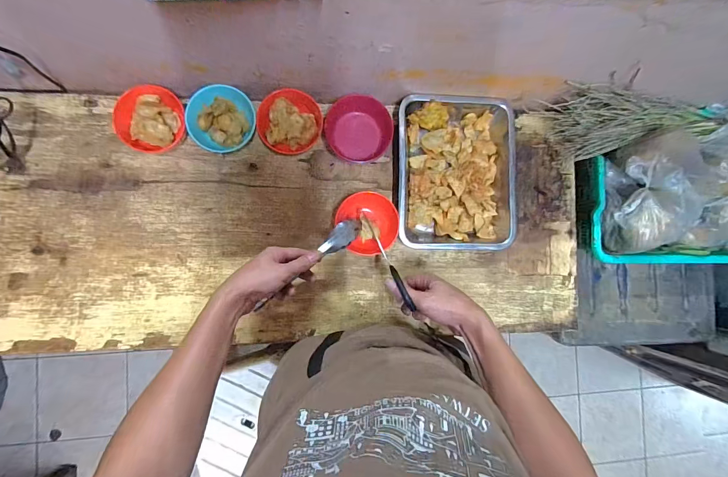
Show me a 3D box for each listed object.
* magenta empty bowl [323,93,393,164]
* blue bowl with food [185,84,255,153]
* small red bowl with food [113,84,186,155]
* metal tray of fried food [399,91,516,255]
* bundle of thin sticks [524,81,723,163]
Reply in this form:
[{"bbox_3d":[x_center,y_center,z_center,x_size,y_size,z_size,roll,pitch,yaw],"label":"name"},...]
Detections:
[{"bbox_3d":[-0.010,-0.198,0.638,0.117,0.049,0.106,5,87,-6],"label":"magenta empty bowl"},{"bbox_3d":[-0.244,-0.199,0.606,0.103,0.057,0.105,0,88,-6],"label":"blue bowl with food"},{"bbox_3d":[-0.359,-0.201,0.586,0.108,0.067,0.095,-36,92,-6],"label":"small red bowl with food"},{"bbox_3d":[0.171,-0.118,0.652,0.217,0.054,0.274,0,88,-6],"label":"metal tray of fried food"},{"bbox_3d":[0.508,-0.207,0.658,0.351,0.111,0.100,1,88,-6],"label":"bundle of thin sticks"}]

